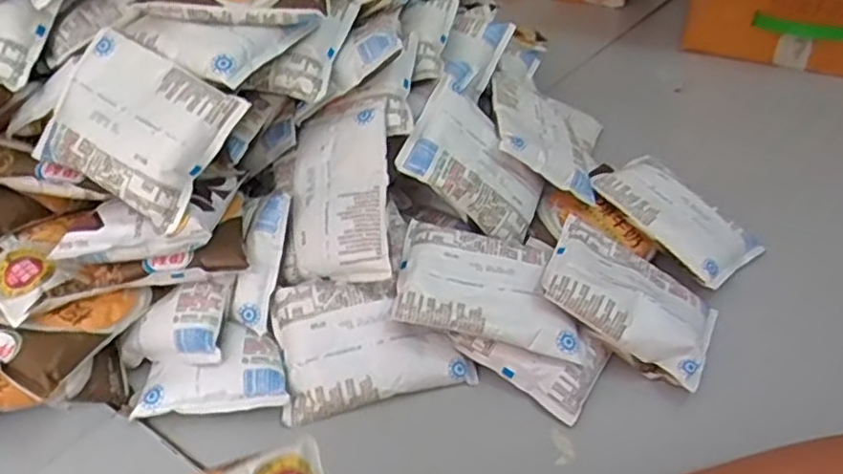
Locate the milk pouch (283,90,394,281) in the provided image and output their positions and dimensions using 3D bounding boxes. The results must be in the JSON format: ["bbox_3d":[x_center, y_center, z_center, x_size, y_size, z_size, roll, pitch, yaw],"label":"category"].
[{"bbox_3d":[-0.059,-0.037,0.488,0.075,0.017,0.137,-5,74,13],"label":"milk pouch"}]

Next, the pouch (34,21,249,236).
[{"bbox_3d":[-0.182,-0.072,0.435,0.123,0.024,0.091,29,81,18],"label":"pouch"}]

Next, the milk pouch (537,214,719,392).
[{"bbox_3d":[0.145,0.043,0.479,0.123,0.024,0.088,33,45,5],"label":"milk pouch"}]

